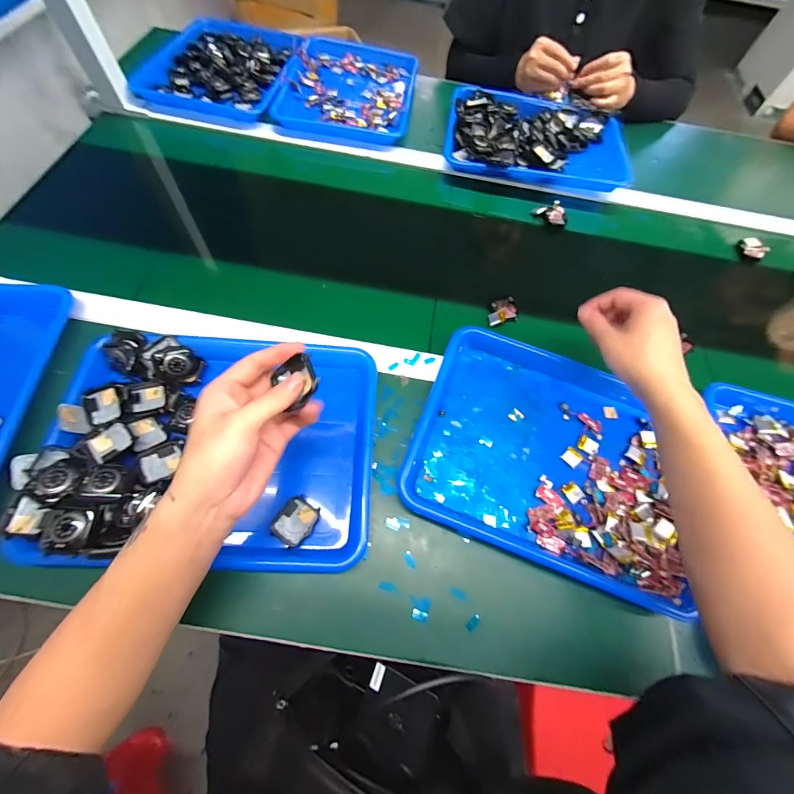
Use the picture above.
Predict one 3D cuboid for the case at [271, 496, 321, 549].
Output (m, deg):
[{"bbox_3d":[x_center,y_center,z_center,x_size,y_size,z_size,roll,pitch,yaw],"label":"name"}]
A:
[{"bbox_3d":[-0.105,0.129,0.362,0.038,0.010,0.045,31,68,9],"label":"case"}]

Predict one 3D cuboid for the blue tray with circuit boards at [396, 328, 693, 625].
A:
[{"bbox_3d":[0.177,0.058,0.419,0.295,0.044,0.253,21,67,5],"label":"blue tray with circuit boards"}]

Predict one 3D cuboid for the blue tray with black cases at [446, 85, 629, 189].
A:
[{"bbox_3d":[0.266,-0.504,0.677,0.336,0.047,0.242,8,66,-1],"label":"blue tray with black cases"}]

